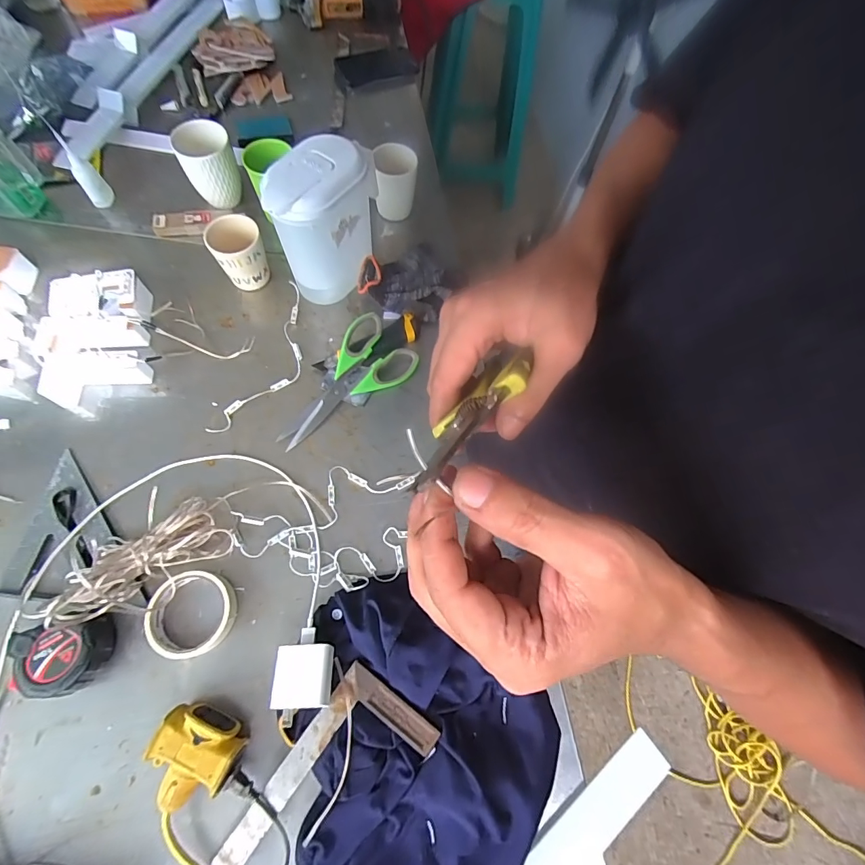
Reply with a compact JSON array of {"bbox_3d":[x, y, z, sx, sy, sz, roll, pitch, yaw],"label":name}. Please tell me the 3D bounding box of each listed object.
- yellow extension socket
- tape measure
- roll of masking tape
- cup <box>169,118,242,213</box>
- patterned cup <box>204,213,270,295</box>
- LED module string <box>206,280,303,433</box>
[{"bbox_3d":[-0.239,0.325,0.430,0.084,0.045,0.080,26,70,7],"label":"yellow extension socket"},{"bbox_3d":[-0.389,0.238,0.457,0.082,0.043,0.071,-7,69,-6],"label":"tape measure"},{"bbox_3d":[-0.268,0.203,0.482,0.087,0.027,0.091,1,68,-2],"label":"roll of masking tape"},{"bbox_3d":[-0.350,-0.419,0.684,0.080,0.105,0.077,-24,72,-12],"label":"cup"},{"bbox_3d":[-0.283,-0.263,0.637,0.073,0.091,0.070,-30,73,-13],"label":"patterned cup"},{"bbox_3d":[-0.225,-0.105,0.615,0.077,0.011,0.256,19,69,5],"label":"LED module string"}]

